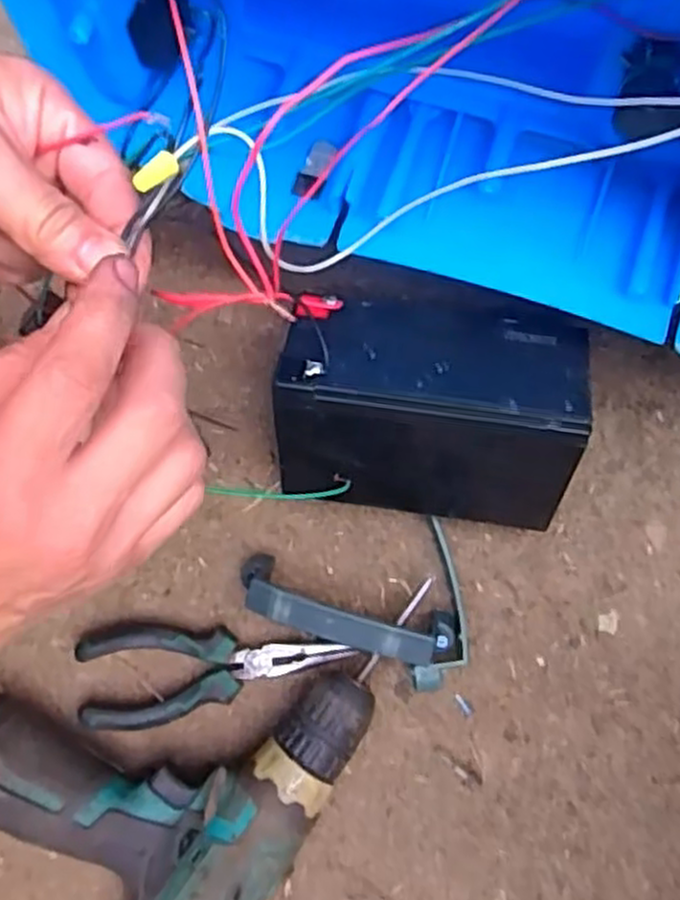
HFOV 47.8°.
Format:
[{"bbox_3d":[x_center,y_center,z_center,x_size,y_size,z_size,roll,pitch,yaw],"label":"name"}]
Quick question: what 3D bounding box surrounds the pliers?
[{"bbox_3d":[-0.072,0.127,0.440,0.150,0.018,0.055,-4,79,1],"label":"pliers"}]

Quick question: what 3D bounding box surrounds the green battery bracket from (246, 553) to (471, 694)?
[{"bbox_3d":[0.005,0.098,0.434,0.129,0.041,0.042,17,80,5],"label":"green battery bracket"}]

